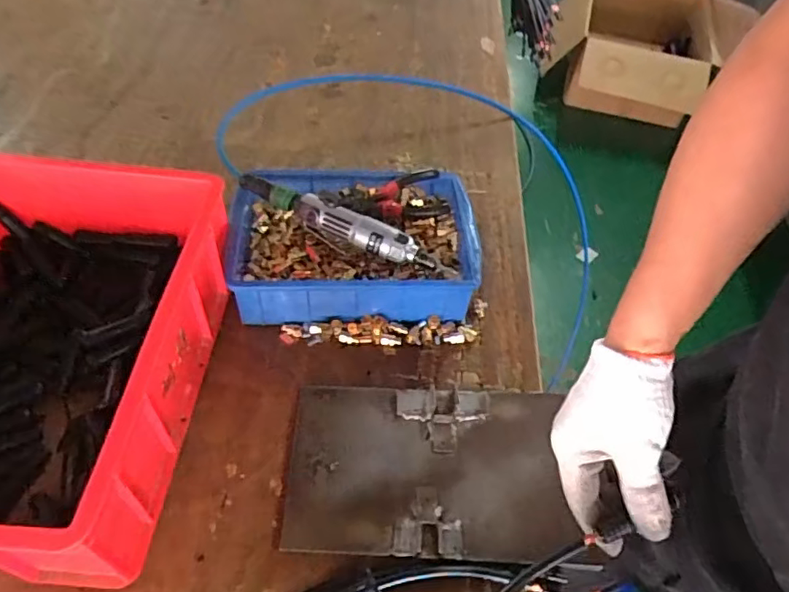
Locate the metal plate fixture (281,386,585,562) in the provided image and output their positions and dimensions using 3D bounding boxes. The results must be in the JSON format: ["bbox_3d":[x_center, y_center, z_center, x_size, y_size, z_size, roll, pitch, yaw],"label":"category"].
[{"bbox_3d":[0.035,0.172,0.582,0.273,0.016,0.176,4,50,-3],"label":"metal plate fixture"}]

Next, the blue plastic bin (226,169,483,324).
[{"bbox_3d":[-0.051,-0.063,0.715,0.295,0.093,0.207,-1,50,-7],"label":"blue plastic bin"}]

